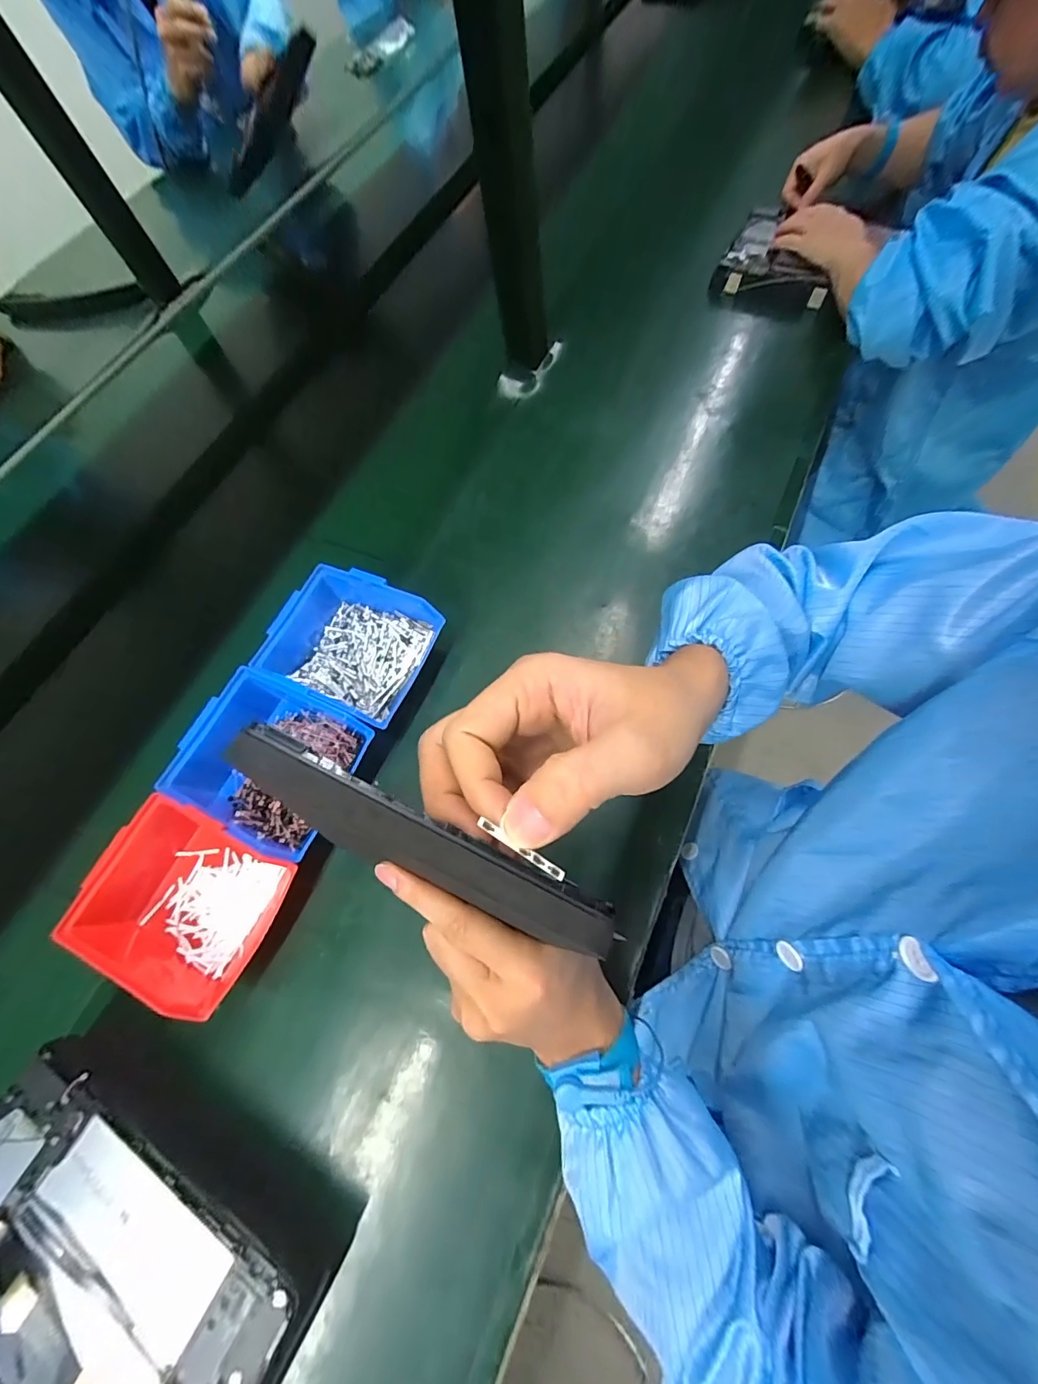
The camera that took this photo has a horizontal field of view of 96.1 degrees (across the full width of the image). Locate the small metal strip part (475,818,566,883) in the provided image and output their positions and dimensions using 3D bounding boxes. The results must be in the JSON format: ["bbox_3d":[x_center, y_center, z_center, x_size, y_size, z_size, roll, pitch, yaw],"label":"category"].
[{"bbox_3d":[0.002,0.056,0.166,0.036,0.004,0.004,35,74,-9],"label":"small metal strip part"}]

